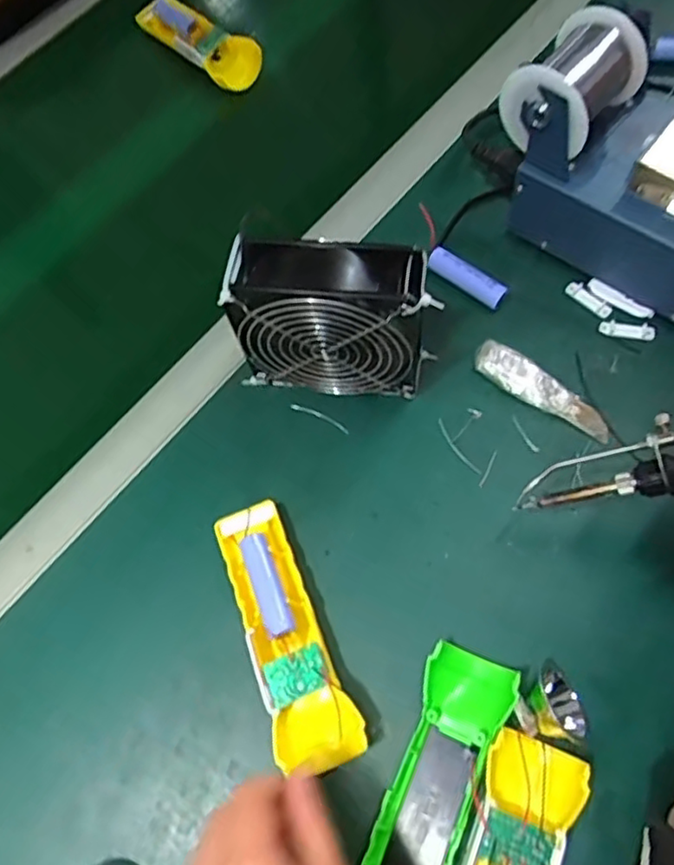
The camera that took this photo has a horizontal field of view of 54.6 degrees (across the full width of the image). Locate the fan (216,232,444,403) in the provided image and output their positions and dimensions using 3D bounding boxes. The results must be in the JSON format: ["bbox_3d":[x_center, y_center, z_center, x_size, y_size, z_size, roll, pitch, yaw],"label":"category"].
[{"bbox_3d":[-0.002,-0.072,0.440,0.129,0.122,0.050,8,69,9],"label":"fan"}]

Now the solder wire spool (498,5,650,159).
[{"bbox_3d":[0.158,-0.236,0.439,0.068,0.066,0.073,39,74,21],"label":"solder wire spool"}]

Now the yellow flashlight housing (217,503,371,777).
[{"bbox_3d":[-0.033,0.120,0.402,0.048,0.024,0.160,-21,67,-5],"label":"yellow flashlight housing"}]

